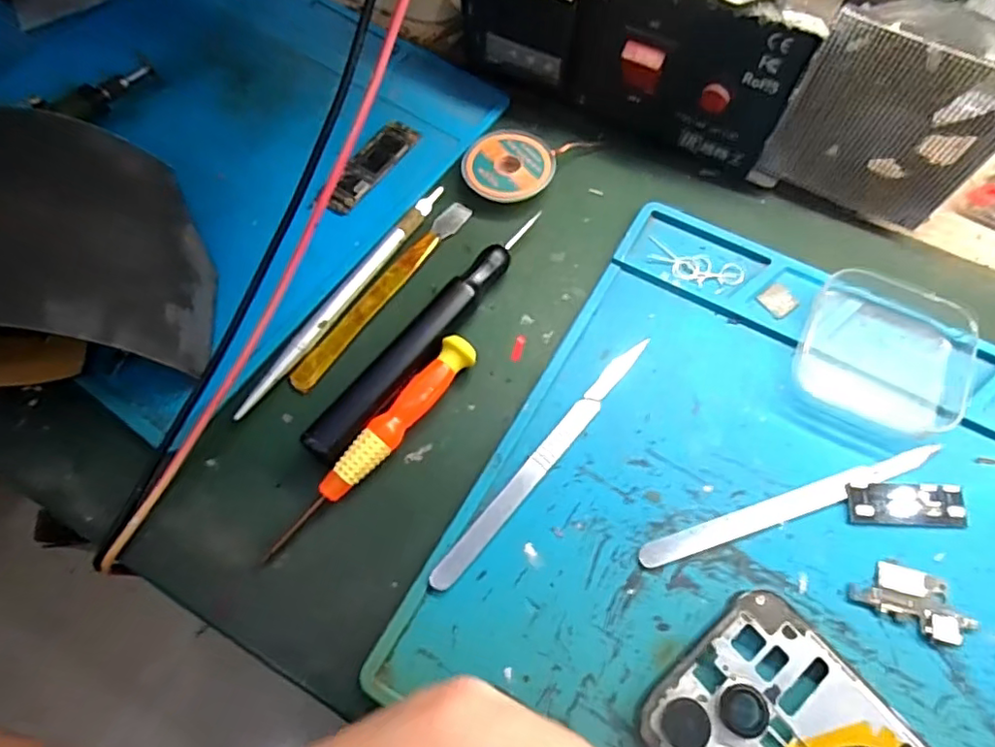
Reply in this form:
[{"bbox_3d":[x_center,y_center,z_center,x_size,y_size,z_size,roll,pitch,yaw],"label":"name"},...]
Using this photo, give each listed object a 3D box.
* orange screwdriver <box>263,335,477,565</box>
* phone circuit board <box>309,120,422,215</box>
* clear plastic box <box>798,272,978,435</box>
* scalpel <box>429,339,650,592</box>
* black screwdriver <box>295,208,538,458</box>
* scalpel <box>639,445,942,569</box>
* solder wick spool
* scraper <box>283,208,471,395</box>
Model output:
[{"bbox_3d":[-0.049,0.028,0.242,0.014,0.011,0.111,36,72,15],"label":"orange screwdriver"},{"bbox_3d":[-0.065,-0.104,0.301,0.019,0.006,0.065,29,71,13],"label":"phone circuit board"},{"bbox_3d":[0.166,-0.011,0.251,0.065,0.016,0.065,24,69,11],"label":"clear plastic box"},{"bbox_3d":[0.020,0.033,0.242,0.010,0.004,0.131,38,73,16],"label":"scalpel"},{"bbox_3d":[-0.028,-0.019,0.261,0.017,0.013,0.142,36,72,15],"label":"black screwdriver"},{"bbox_3d":[0.115,0.050,0.232,0.126,0.004,0.011,-18,68,-6],"label":"scalpel"},{"bbox_3d":[0.012,-0.109,0.300,0.063,0.009,0.044,-41,72,-15],"label":"solder wick spool"},{"bbox_3d":[-0.052,-0.039,0.278,0.011,0.005,0.120,34,72,15],"label":"scraper"}]

